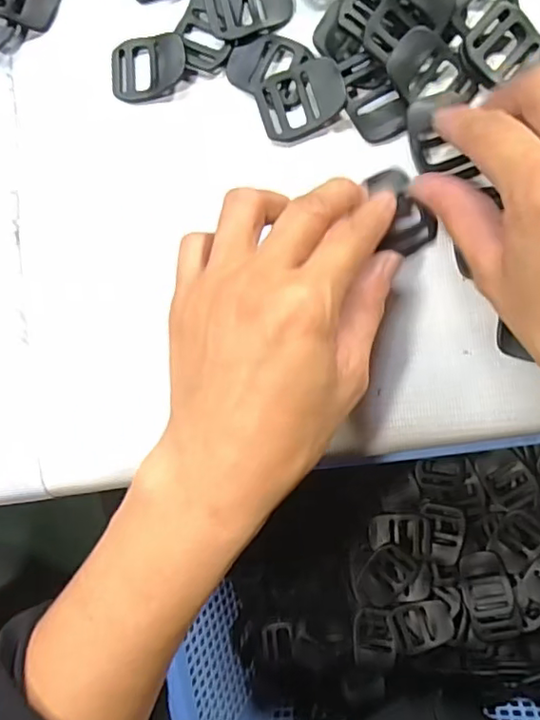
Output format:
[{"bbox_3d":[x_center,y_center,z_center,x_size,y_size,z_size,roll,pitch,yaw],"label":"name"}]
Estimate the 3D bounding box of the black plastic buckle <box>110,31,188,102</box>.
[{"bbox_3d":[-0.057,-0.138,0.271,0.038,0.007,0.028,-1,88,10],"label":"black plastic buckle"}]

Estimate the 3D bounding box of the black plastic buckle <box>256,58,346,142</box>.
[{"bbox_3d":[0.014,-0.117,0.257,0.038,0.006,0.030,-22,85,8],"label":"black plastic buckle"}]

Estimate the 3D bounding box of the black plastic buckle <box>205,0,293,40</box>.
[{"bbox_3d":[-0.010,-0.164,0.263,0.038,0.006,0.030,-9,86,9],"label":"black plastic buckle"}]

